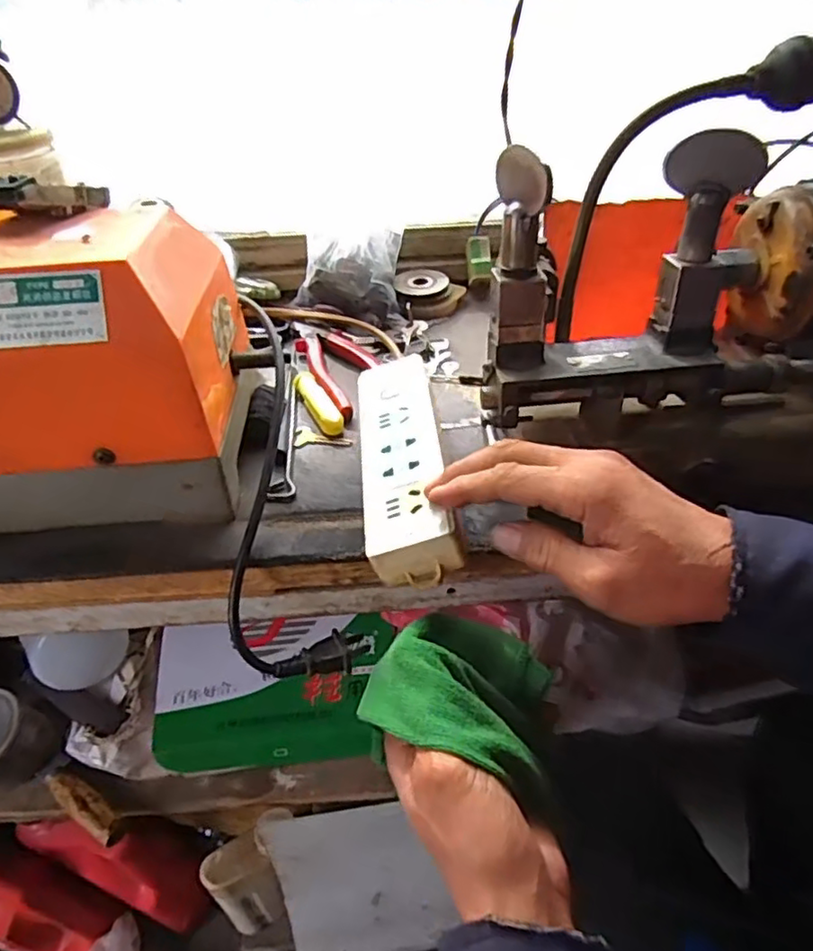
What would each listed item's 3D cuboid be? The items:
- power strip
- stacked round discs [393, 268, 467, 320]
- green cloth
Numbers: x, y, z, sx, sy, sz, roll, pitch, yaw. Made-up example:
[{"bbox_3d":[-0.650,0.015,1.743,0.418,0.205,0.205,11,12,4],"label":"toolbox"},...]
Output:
[{"bbox_3d":[-0.005,-0.019,0.424,0.052,0.031,0.199,-5,42,-2],"label":"power strip"},{"bbox_3d":[0.025,-0.190,0.672,0.070,0.026,0.065,-2,42,1],"label":"stacked round discs"},{"bbox_3d":[0.025,0.109,0.330,0.094,0.040,0.092,6,43,10],"label":"green cloth"}]

